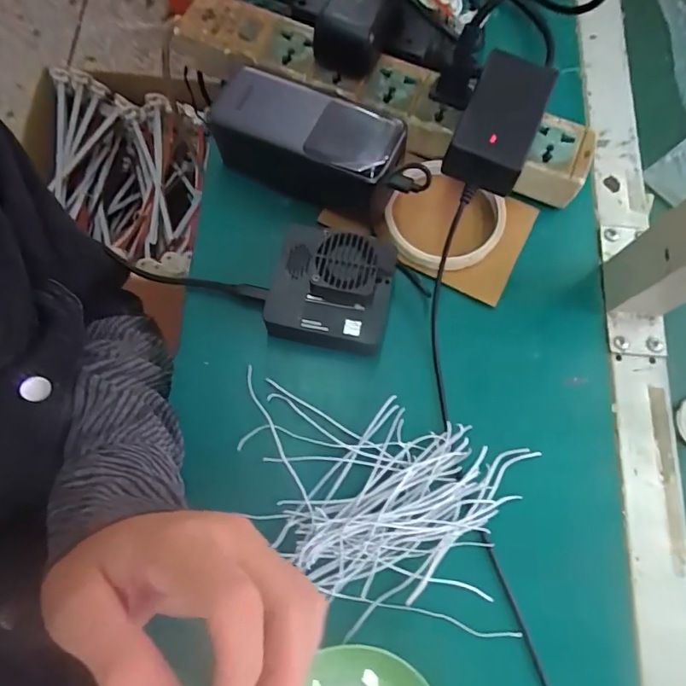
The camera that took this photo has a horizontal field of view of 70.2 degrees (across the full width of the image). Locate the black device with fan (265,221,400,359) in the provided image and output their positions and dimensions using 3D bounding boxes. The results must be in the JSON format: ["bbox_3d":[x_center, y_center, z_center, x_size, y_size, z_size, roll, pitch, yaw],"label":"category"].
[{"bbox_3d":[-0.008,-0.034,0.320,0.079,0.041,0.077,0,74,-2],"label":"black device with fan"}]

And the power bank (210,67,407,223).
[{"bbox_3d":[-0.023,-0.137,0.340,0.130,0.059,0.058,25,74,5],"label":"power bank"}]

